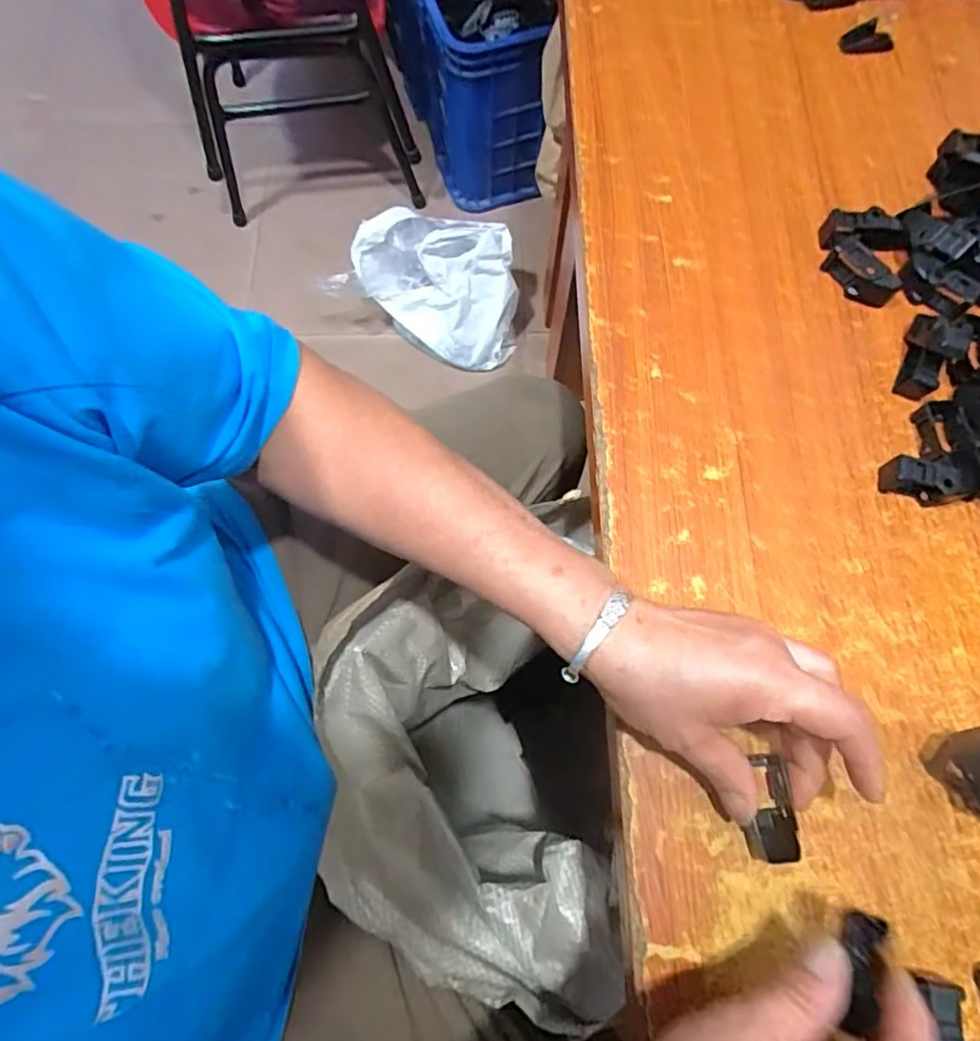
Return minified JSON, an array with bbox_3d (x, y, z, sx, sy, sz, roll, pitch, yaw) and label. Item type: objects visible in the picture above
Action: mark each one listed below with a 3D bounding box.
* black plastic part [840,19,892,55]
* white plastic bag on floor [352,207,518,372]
[{"bbox_3d":[0.304,-0.387,0.496,0.039,0.015,0.014,-6,71,-1],"label":"black plastic part"},{"bbox_3d":[-0.089,-0.377,1.018,0.262,0.152,0.172,9,72,3],"label":"white plastic bag on floor"}]

